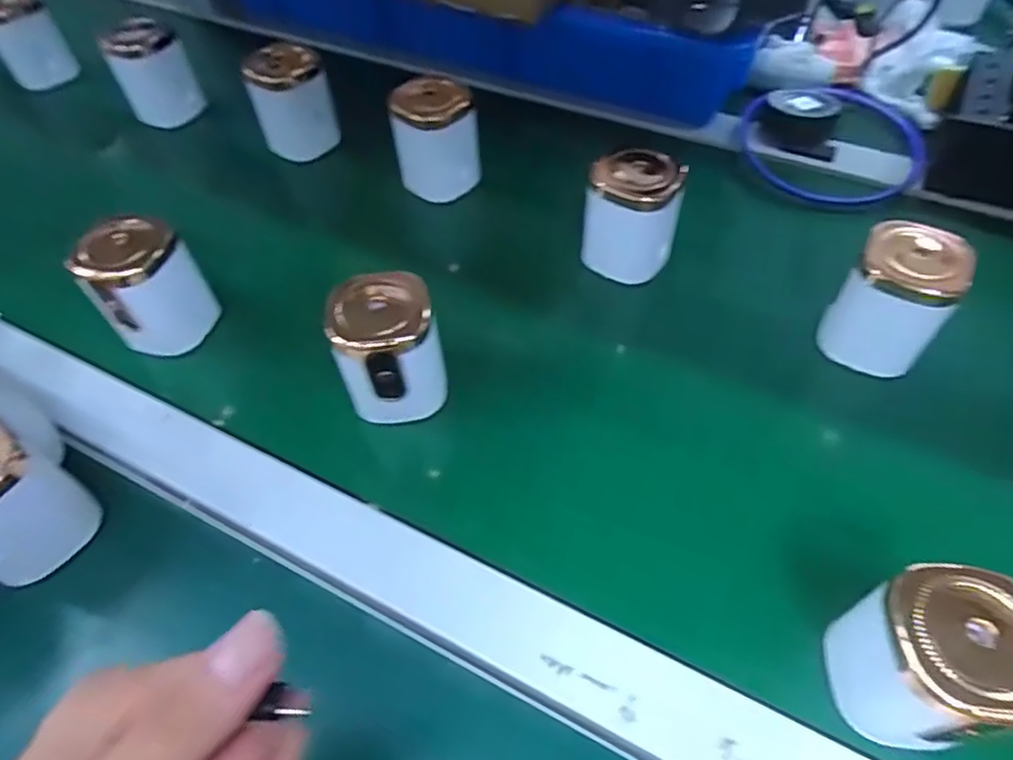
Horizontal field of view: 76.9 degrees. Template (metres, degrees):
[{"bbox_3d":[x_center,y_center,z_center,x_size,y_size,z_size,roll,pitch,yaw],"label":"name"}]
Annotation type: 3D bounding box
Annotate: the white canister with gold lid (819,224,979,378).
[{"bbox_3d":[0.224,-0.044,0.371,0.056,0.078,0.046,32,63,24],"label":"white canister with gold lid"}]

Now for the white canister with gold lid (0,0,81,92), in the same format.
[{"bbox_3d":[-0.490,-0.345,0.663,0.059,0.086,0.054,-36,60,-19],"label":"white canister with gold lid"}]

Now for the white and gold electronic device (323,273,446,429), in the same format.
[{"bbox_3d":[-0.064,-0.017,0.356,0.055,0.060,0.063,-12,55,-4],"label":"white and gold electronic device"}]

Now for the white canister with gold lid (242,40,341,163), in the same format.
[{"bbox_3d":[-0.181,-0.240,0.537,0.061,0.081,0.071,-17,55,-7],"label":"white canister with gold lid"}]

